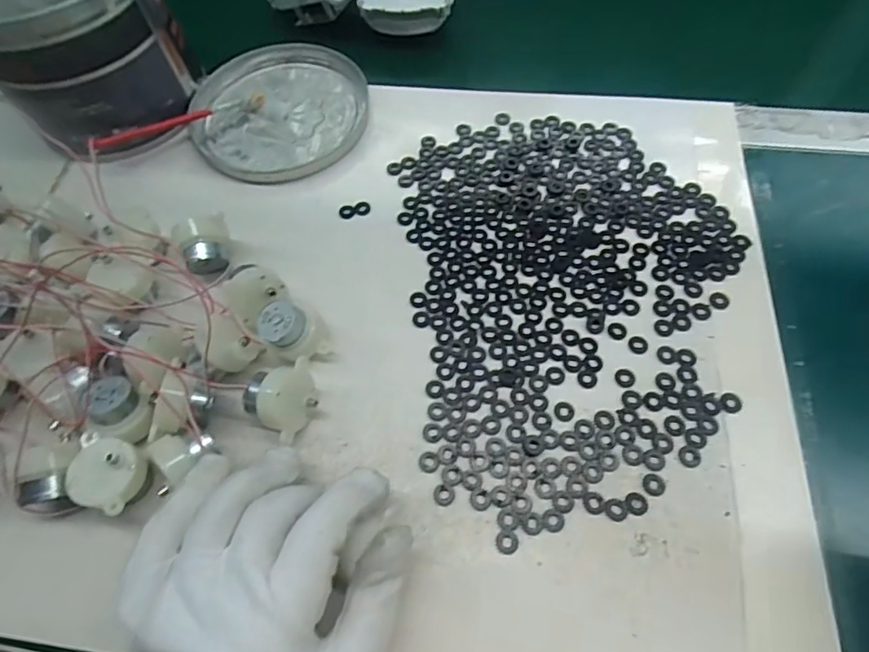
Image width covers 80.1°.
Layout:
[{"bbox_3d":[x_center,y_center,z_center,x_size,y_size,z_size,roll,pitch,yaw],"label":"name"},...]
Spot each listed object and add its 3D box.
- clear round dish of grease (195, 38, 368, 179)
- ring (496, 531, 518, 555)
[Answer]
[{"bbox_3d":[-0.119,-0.166,0.390,0.126,0.014,0.132,-1,62,2],"label":"clear round dish of grease"},{"bbox_3d":[0.034,0.102,0.243,0.010,0.004,0.010,-1,62,2],"label":"ring"}]

